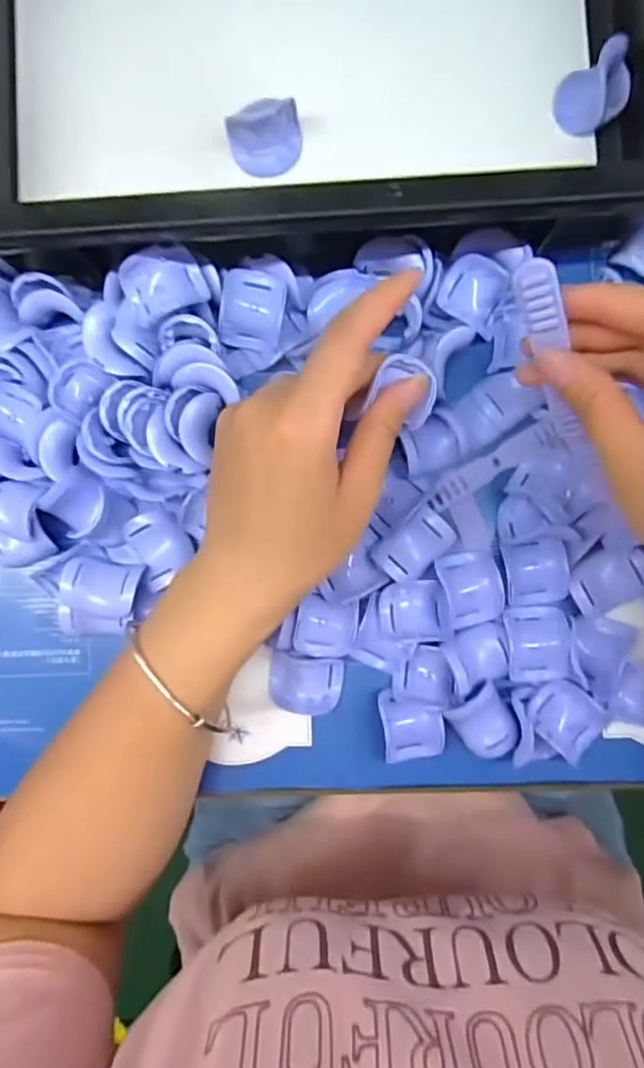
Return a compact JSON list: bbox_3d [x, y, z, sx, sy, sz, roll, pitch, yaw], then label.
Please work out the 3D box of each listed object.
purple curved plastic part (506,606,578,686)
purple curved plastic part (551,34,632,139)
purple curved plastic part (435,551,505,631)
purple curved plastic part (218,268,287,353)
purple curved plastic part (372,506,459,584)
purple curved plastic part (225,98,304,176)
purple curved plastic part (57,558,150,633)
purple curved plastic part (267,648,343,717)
[{"bbox_3d":[0.110,0.056,0.311,0.031,0.010,0.038,-3,87,2],"label":"purple curved plastic part"},{"bbox_3d":[0.138,-0.225,0.308,0.032,0.024,0.035,0,87,2],"label":"purple curved plastic part"},{"bbox_3d":[0.077,0.028,0.314,0.029,0.010,0.038,-14,86,2],"label":"purple curved plastic part"},{"bbox_3d":[-0.035,-0.113,0.311,0.031,0.016,0.038,6,107,-10],"label":"purple curved plastic part"},{"bbox_3d":[0.048,0.006,0.316,0.040,0.008,0.024,-44,86,0],"label":"purple curved plastic part"},{"bbox_3d":[-0.029,-0.203,0.317,0.037,0.028,0.022,-12,87,2],"label":"purple curved plastic part"},{"bbox_3d":[-0.112,0.033,0.317,0.041,0.023,0.039,7,87,3],"label":"purple curved plastic part"},{"bbox_3d":[-0.009,0.078,0.321,0.039,0.016,0.031,9,87,3],"label":"purple curved plastic part"}]

